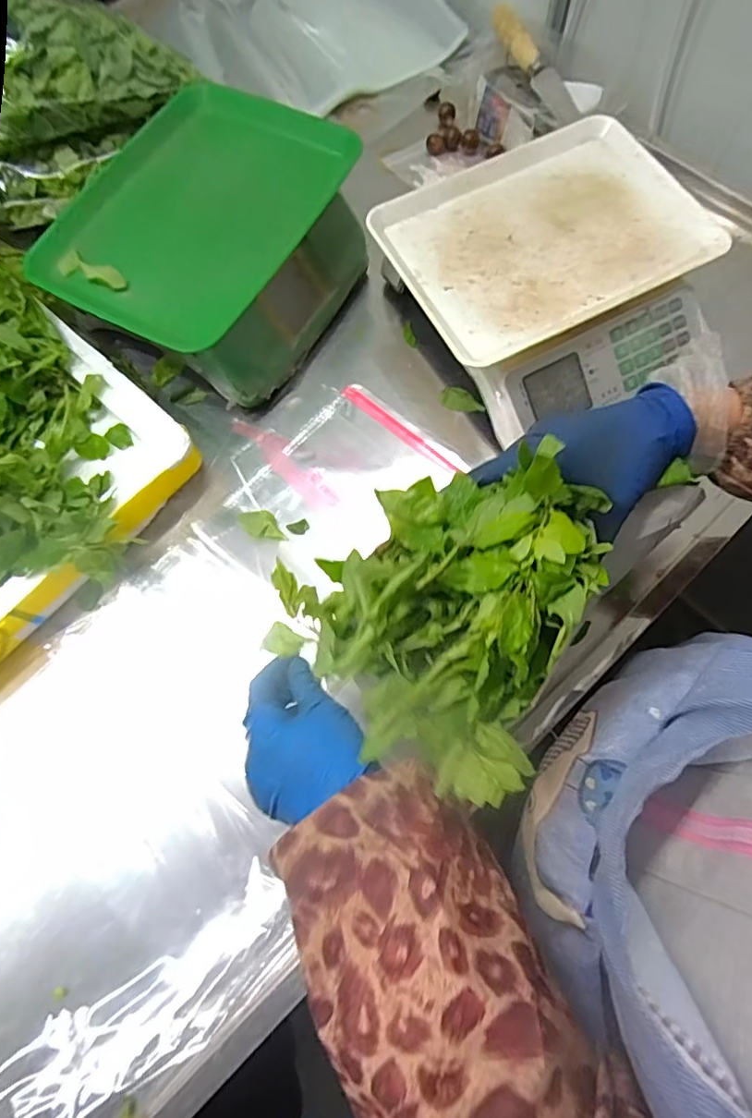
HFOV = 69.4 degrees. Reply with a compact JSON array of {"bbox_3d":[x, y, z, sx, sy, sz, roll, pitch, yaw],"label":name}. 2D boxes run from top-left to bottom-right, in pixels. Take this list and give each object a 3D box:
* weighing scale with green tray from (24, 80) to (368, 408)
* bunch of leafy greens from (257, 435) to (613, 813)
[{"bbox_3d":[-0.165,-0.315,0.558,0.239,0.109,0.285,29,75,13],"label":"weighing scale with green tray"},{"bbox_3d":[0.025,0.023,0.325,0.168,0.104,0.175,0,73,0],"label":"bunch of leafy greens"}]

